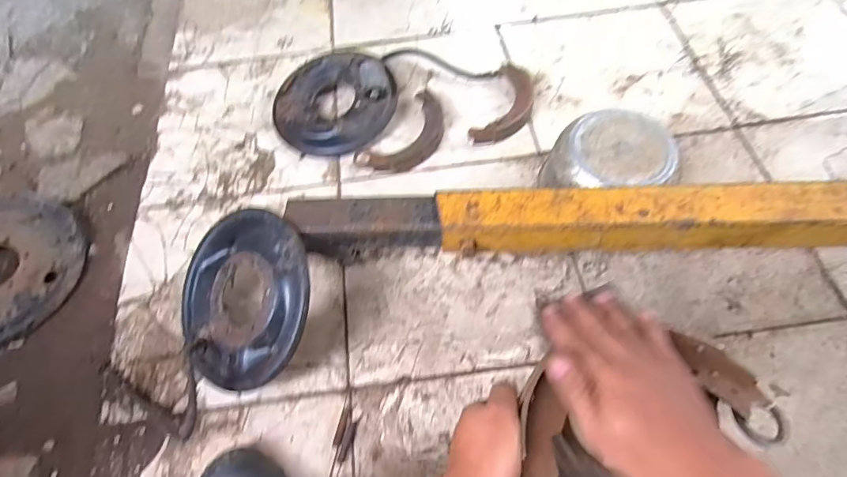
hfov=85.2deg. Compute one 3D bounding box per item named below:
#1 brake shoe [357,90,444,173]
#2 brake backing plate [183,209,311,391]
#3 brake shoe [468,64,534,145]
[{"bbox_3d":[-0.027,-0.208,0.933,0.117,0.030,0.208,36,70,19],"label":"brake shoe"},{"bbox_3d":[-0.271,0.089,0.699,0.260,0.028,0.253,-5,79,28],"label":"brake backing plate"},{"bbox_3d":[0.180,-0.281,0.970,0.099,0.028,0.226,20,66,13],"label":"brake shoe"}]

